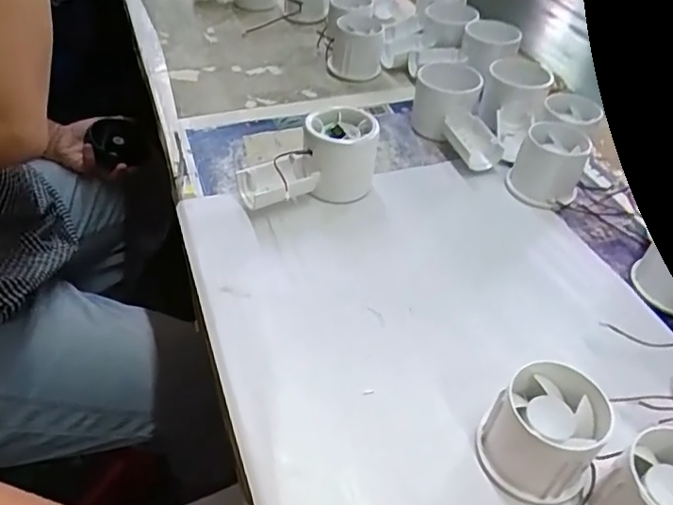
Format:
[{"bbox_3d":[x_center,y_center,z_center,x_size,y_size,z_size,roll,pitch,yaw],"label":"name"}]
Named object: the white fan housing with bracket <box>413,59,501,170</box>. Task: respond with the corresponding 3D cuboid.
[{"bbox_3d":[0.110,-0.122,0.518,0.058,0.055,0.107,-6,45,-11],"label":"white fan housing with bracket"}]

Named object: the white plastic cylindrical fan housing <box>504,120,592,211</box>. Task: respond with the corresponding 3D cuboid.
[{"bbox_3d":[0.176,-0.073,0.478,0.054,0.048,0.056,19,45,14],"label":"white plastic cylindrical fan housing"}]

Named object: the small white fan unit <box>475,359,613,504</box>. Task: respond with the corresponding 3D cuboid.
[{"bbox_3d":[0.107,0.091,0.297,0.054,0.047,0.052,3,44,-2],"label":"small white fan unit"}]

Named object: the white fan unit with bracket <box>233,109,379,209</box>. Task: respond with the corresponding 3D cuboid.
[{"bbox_3d":[-0.020,-0.068,0.448,0.107,0.056,0.054,-26,52,-28],"label":"white fan unit with bracket"}]

